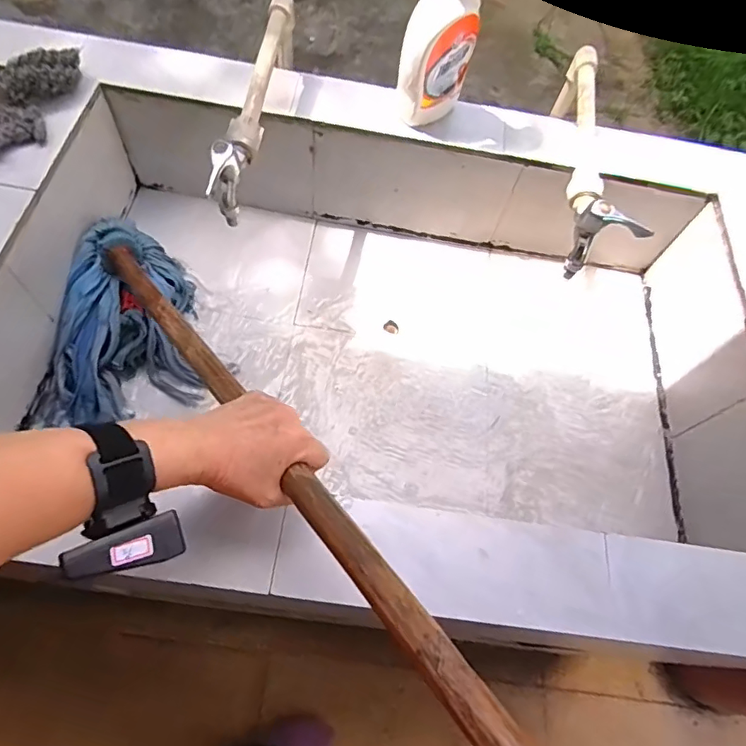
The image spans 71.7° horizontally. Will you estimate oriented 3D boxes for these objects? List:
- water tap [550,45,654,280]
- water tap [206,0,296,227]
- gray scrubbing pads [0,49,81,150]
[{"bbox_3d":[0.259,-0.261,0.617,0.064,0.097,0.308,6,64,-3],"label":"water tap"},{"bbox_3d":[-0.137,-0.313,0.609,0.037,0.092,0.307,10,64,-1],"label":"water tap"},{"bbox_3d":[-0.415,-0.331,0.620,0.056,0.046,0.169,20,64,4],"label":"gray scrubbing pads"}]

